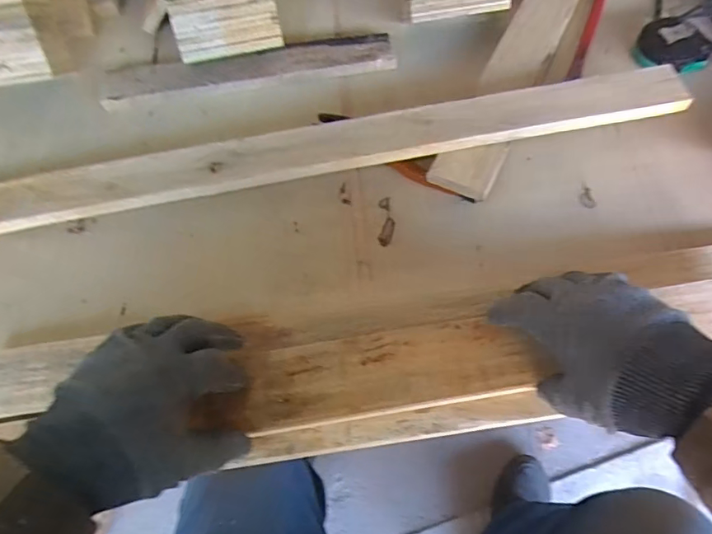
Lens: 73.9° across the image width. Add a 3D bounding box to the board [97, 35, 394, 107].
[{"bbox_3d":[-0.131,-0.246,0.582,0.349,0.025,0.057,-8,65,0],"label":"board"}]

